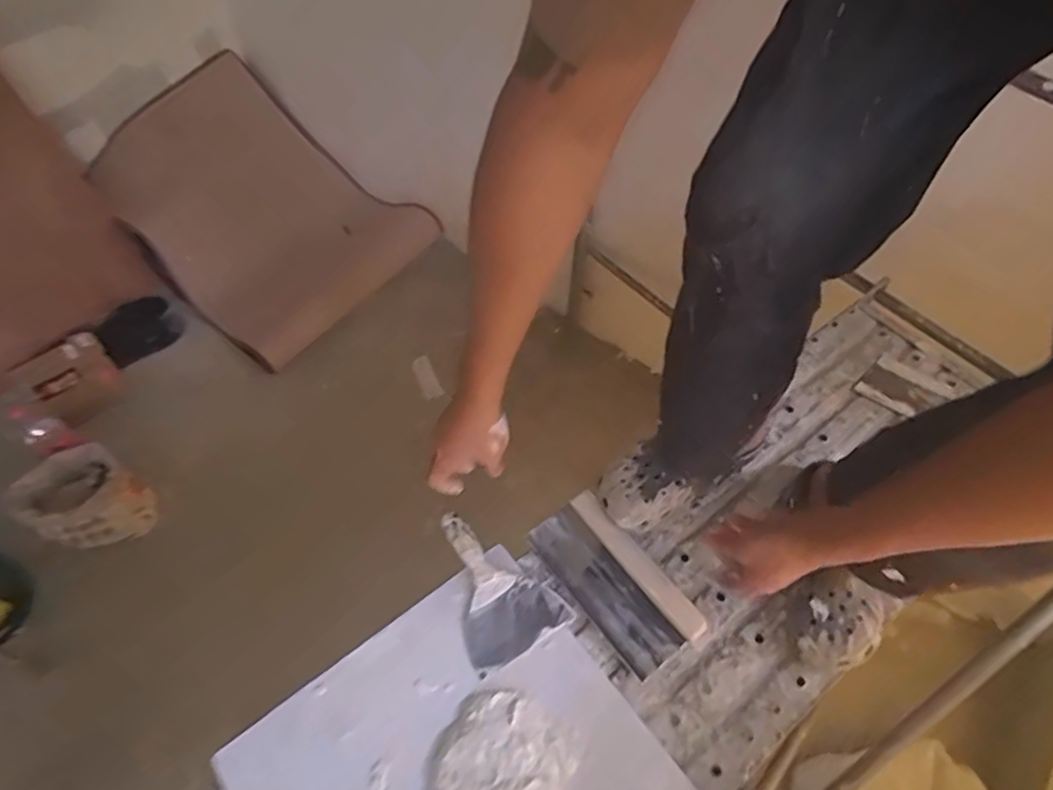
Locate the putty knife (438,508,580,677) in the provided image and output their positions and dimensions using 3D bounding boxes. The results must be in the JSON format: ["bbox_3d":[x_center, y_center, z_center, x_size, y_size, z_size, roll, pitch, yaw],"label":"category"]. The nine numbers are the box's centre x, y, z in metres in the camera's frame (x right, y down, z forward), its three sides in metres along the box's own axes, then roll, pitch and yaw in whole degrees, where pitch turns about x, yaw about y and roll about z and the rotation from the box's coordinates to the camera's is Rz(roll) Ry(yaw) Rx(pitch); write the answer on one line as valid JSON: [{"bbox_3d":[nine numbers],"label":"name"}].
[{"bbox_3d":[-0.051,0.254,0.881,0.140,0.036,0.204,-29,60,-19],"label":"putty knife"}]

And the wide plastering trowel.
[{"bbox_3d":[0.124,0.254,0.892,0.125,0.036,0.240,-33,62,-21],"label":"wide plastering trowel"}]

